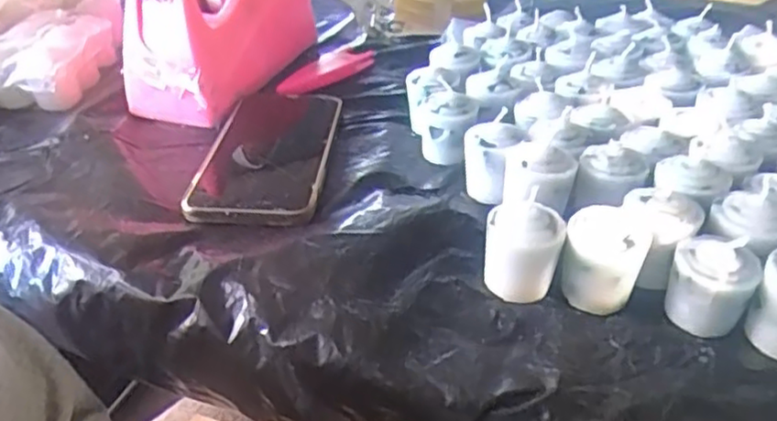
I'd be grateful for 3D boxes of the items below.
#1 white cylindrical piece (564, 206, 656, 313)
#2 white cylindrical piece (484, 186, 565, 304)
[{"bbox_3d":[0.104,0.025,0.326,0.036,0.044,0.029,10,37,15],"label":"white cylindrical piece"},{"bbox_3d":[0.066,0.019,0.332,0.035,0.045,0.030,6,36,9],"label":"white cylindrical piece"}]

